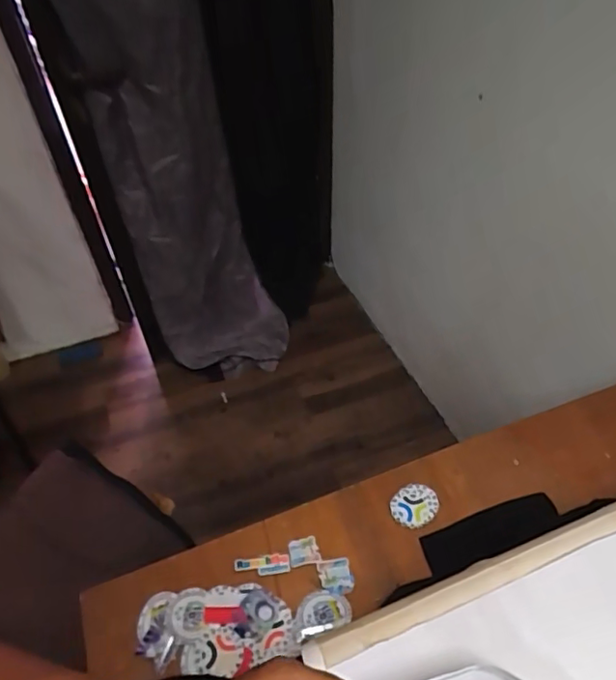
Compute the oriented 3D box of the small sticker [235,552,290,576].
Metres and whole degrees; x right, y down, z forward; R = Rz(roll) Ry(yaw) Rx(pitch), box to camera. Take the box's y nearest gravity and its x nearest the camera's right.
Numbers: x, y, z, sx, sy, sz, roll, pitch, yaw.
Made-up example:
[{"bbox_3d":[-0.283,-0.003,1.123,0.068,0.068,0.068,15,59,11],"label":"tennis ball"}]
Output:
[{"bbox_3d":[-0.060,0.295,0.713,0.070,0.005,0.028,-7,47,-3],"label":"small sticker"}]

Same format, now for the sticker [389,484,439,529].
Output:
[{"bbox_3d":[0.148,0.232,0.761,0.068,0.006,0.061,-9,49,-9],"label":"sticker"}]

